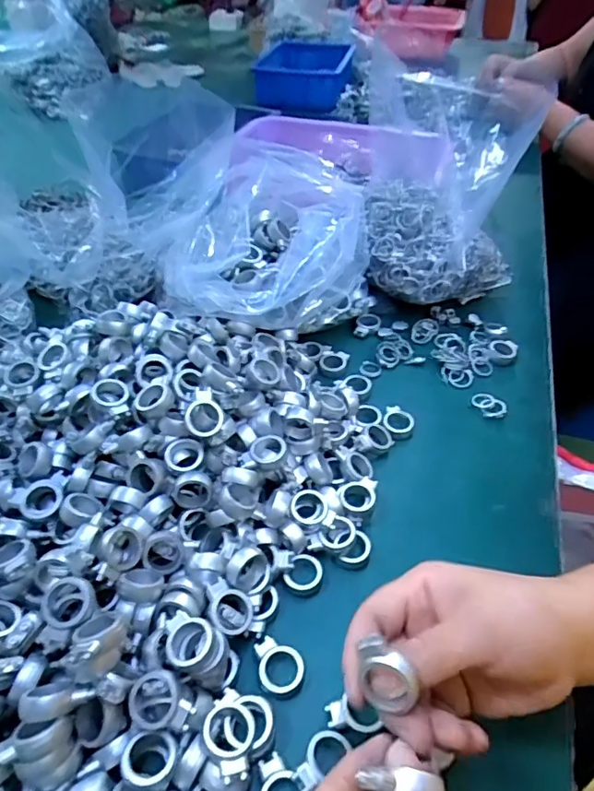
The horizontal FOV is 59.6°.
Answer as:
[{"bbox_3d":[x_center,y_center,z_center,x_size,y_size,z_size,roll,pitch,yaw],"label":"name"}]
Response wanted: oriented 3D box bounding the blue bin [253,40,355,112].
[{"bbox_3d":[0.014,-0.631,1.020,0.173,0.086,0.189,9,46,6],"label":"blue bin"}]

